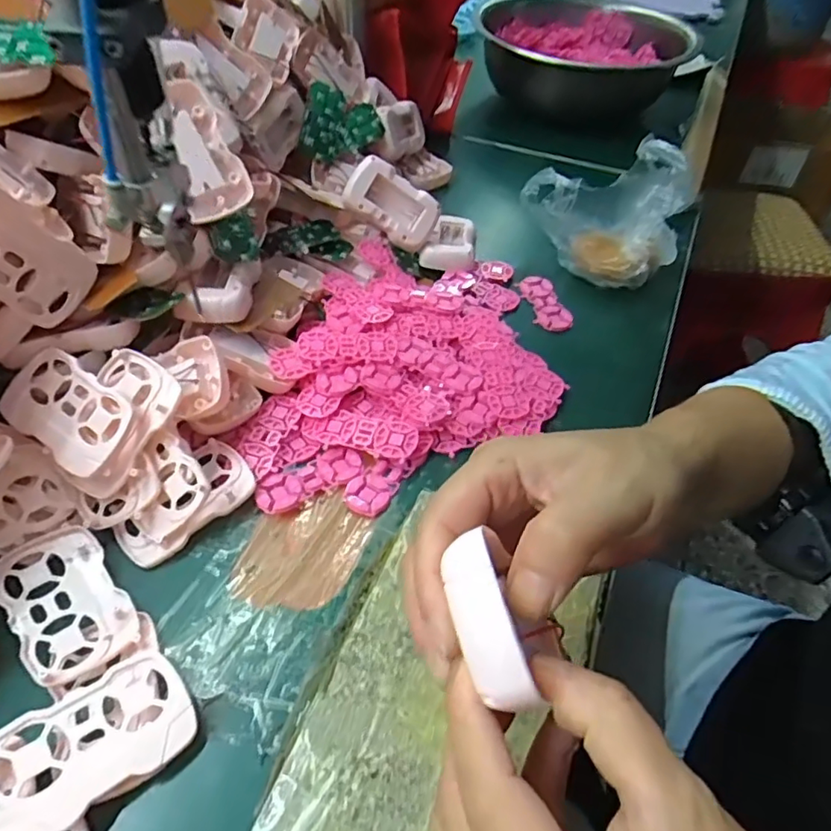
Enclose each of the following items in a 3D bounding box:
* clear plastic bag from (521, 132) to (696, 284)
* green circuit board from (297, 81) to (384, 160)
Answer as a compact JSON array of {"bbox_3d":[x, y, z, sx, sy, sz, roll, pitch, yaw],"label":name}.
[{"bbox_3d":[0.188,-0.203,0.568,0.153,0.097,0.136,20,51,13],"label":"clear plastic bag"},{"bbox_3d":[-0.075,-0.293,0.586,0.081,0.069,0.011,5,10,-29],"label":"green circuit board"}]

